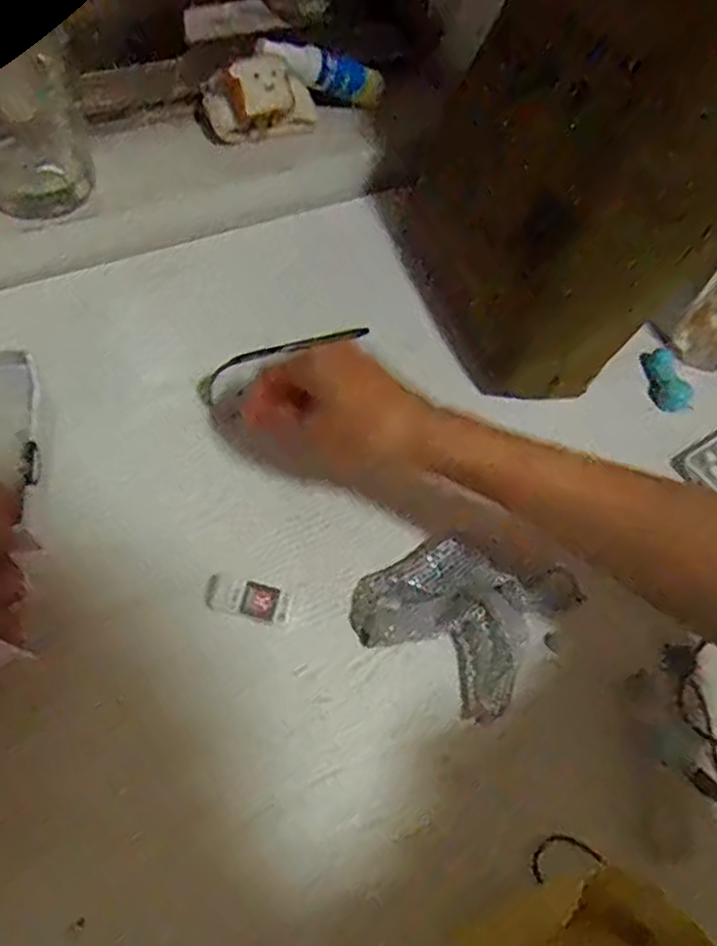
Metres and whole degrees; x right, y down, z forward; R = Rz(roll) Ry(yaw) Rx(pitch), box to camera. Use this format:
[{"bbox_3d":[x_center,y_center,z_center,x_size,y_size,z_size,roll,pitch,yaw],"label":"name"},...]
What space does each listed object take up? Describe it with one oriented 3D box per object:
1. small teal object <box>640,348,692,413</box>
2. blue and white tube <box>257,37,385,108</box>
[{"bbox_3d":[0.241,-0.074,0.560,0.023,0.023,0.056,-11,58,-12],"label":"small teal object"},{"bbox_3d":[-0.029,-0.350,0.618,0.116,0.028,0.022,6,52,-29],"label":"blue and white tube"}]

